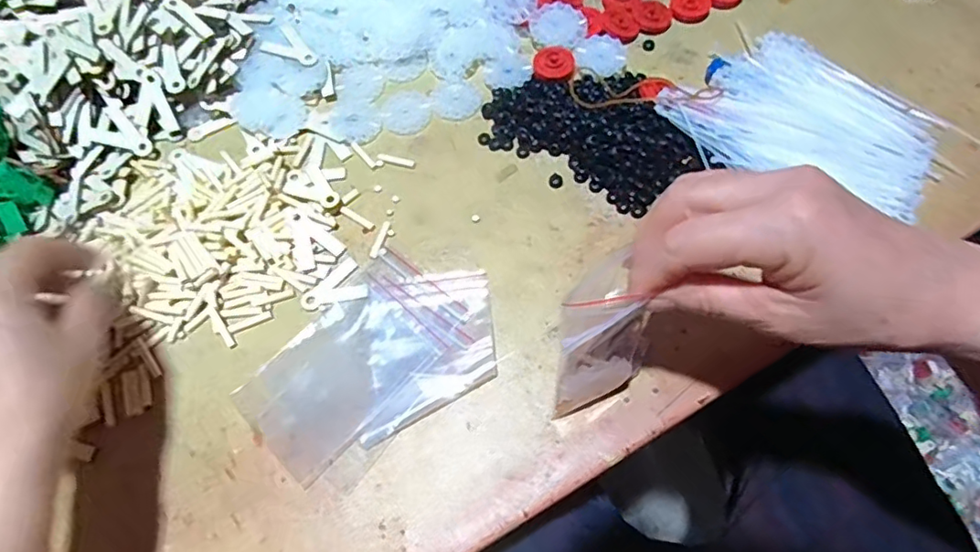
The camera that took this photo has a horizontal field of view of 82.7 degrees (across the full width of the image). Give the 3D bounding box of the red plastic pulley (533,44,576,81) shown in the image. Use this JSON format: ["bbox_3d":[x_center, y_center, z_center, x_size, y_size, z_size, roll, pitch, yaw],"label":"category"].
[{"bbox_3d":[0.052,-0.172,0.445,0.032,0.008,0.032,-1,67,3],"label":"red plastic pulley"}]

